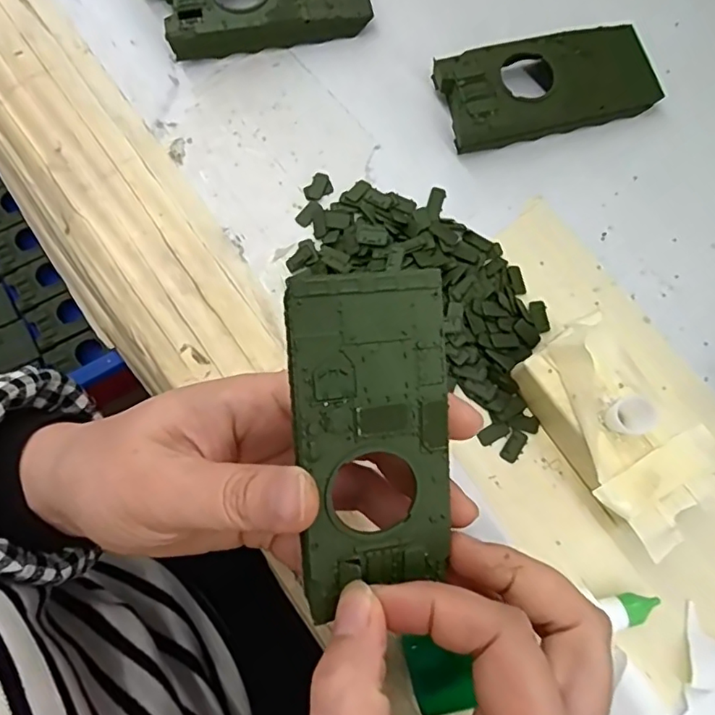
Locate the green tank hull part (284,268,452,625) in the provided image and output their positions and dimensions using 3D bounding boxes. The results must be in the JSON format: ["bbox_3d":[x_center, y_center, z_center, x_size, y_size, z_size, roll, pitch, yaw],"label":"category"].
[{"bbox_3d":[0.004,0.025,0.166,0.044,0.012,0.098,-1,99,0],"label":"green tank hull part"}]

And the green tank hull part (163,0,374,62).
[{"bbox_3d":[-0.048,-0.186,0.296,0.103,0.021,0.046,-11,75,-3],"label":"green tank hull part"}]

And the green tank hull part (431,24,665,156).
[{"bbox_3d":[0.094,-0.134,0.279,0.104,0.021,0.045,-15,75,-3],"label":"green tank hull part"}]

